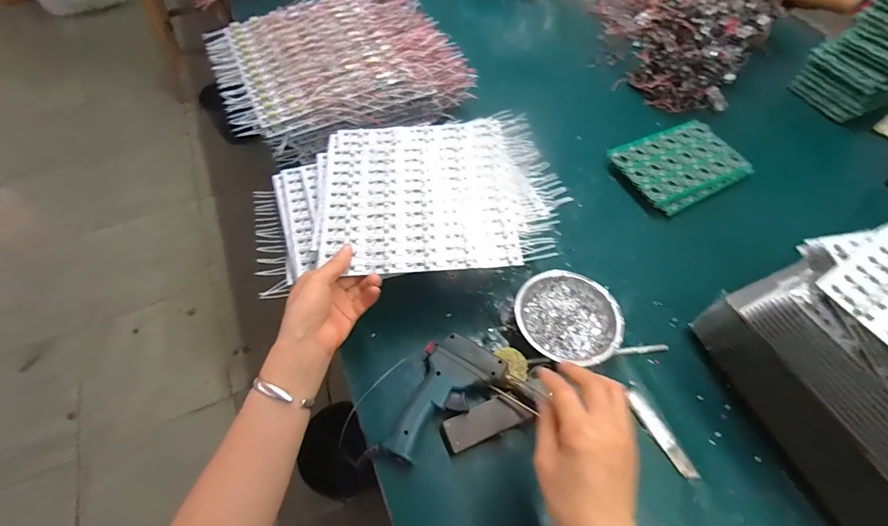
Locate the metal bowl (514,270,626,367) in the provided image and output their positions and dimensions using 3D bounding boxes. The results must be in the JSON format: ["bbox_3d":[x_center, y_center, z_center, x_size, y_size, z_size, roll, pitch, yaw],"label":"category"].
[{"bbox_3d":[0.156,0.071,0.511,0.125,0.045,0.114,1,59,-1],"label":"metal bowl"}]

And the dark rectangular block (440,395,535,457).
[{"bbox_3d":[0.046,0.182,0.454,0.098,0.024,0.037,-21,62,-14],"label":"dark rectangular block"}]

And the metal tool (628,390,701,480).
[{"bbox_3d":[0.249,0.197,0.458,0.019,0.012,0.105,-25,63,-16],"label":"metal tool"}]

